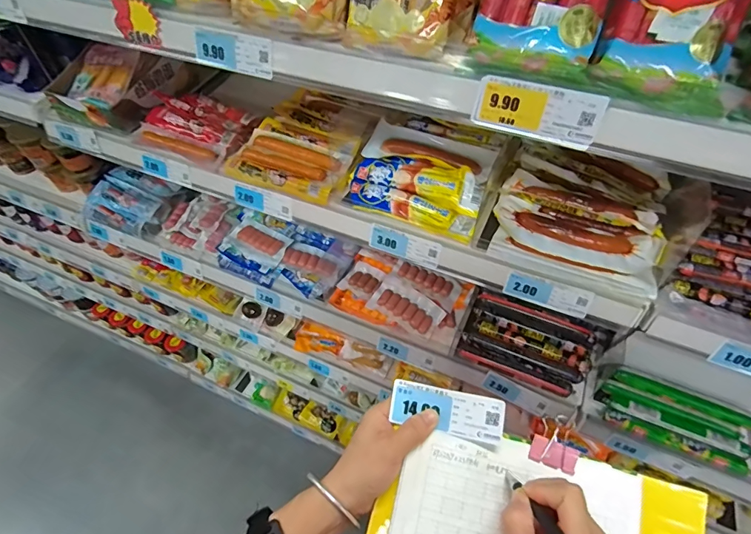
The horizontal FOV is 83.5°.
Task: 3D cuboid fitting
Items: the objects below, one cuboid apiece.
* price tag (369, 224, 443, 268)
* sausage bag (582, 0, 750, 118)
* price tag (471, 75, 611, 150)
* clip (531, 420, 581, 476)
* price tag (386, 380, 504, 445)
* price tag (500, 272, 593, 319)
[{"bbox_3d":[0.040,-0.027,0.570,0.099,0.034,0.005,19,27,16],"label":"price tag"},{"bbox_3d":[0.244,-0.216,0.317,0.096,0.029,0.188,24,96,18],"label":"sausage bag"},{"bbox_3d":[0.137,-0.132,0.359,0.102,0.043,0.004,20,35,16],"label":"price tag"},{"bbox_3d":[0.161,0.155,0.371,0.039,0.017,0.041,22,57,17],"label":"clip"},{"bbox_3d":[0.063,0.129,0.376,0.097,0.009,0.037,8,82,16],"label":"price tag"},{"bbox_3d":[0.212,0.035,0.520,0.098,0.036,0.004,17,30,17],"label":"price tag"}]

